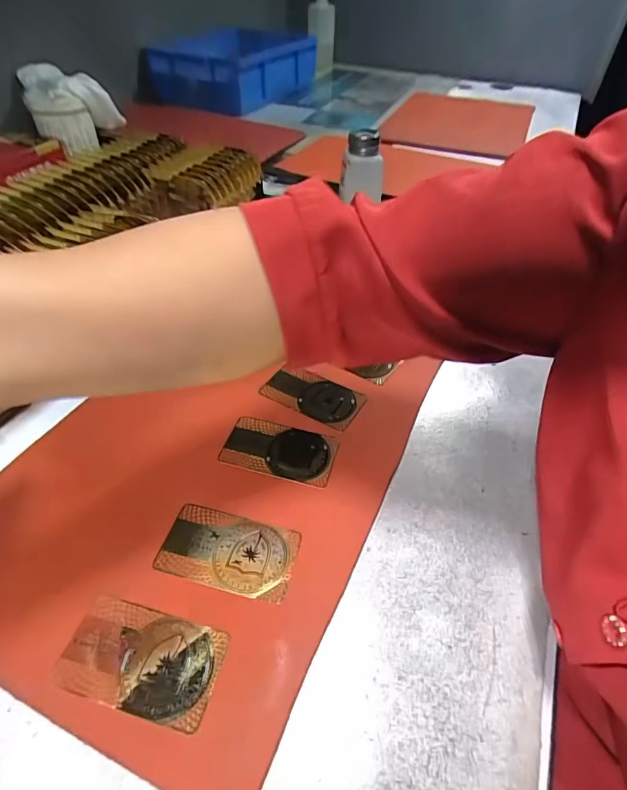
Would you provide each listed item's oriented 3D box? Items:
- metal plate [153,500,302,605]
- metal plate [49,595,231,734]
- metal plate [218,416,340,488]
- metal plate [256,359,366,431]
[{"bbox_3d":[-0.055,0.100,0.290,0.085,0.004,0.049,12,47,8],"label":"metal plate"},{"bbox_3d":[-0.094,0.145,0.246,0.085,0.004,0.049,12,47,8],"label":"metal plate"},{"bbox_3d":[-0.027,0.043,0.351,0.086,0.004,0.049,13,47,9],"label":"metal plate"},{"bbox_3d":[-0.001,-0.001,0.388,0.081,0.008,0.044,24,50,18],"label":"metal plate"}]

